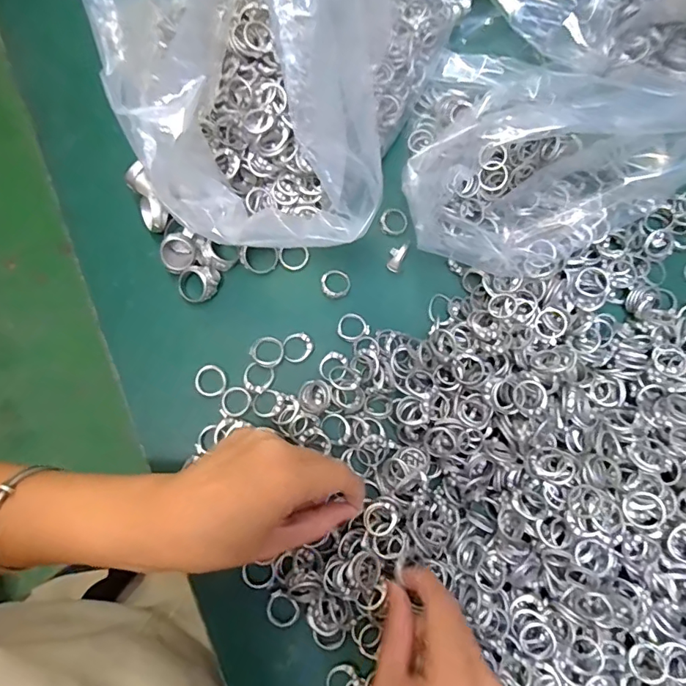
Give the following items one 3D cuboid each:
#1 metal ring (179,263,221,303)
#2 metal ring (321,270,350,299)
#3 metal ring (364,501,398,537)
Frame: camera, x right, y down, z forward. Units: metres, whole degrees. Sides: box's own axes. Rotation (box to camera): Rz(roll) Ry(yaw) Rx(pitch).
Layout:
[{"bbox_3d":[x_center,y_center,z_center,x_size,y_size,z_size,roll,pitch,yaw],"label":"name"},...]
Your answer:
[{"bbox_3d":[-0.103,-0.042,0.348,0.028,0.017,0.024,6,77,1],"label":"metal ring"},{"bbox_3d":[-0.005,-0.043,0.359,0.021,0.006,0.022,0,77,0],"label":"metal ring"},{"bbox_3d":[0.024,0.113,0.317,0.020,0.009,0.021,0,77,0],"label":"metal ring"}]

